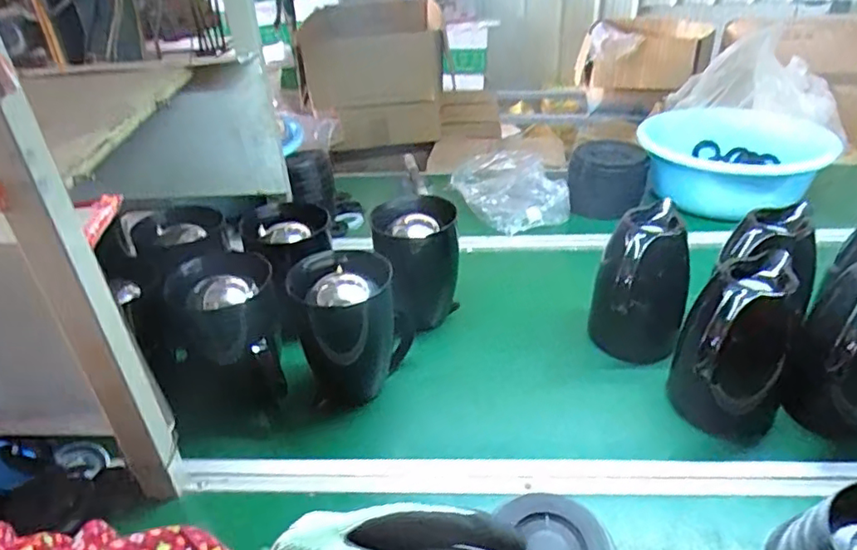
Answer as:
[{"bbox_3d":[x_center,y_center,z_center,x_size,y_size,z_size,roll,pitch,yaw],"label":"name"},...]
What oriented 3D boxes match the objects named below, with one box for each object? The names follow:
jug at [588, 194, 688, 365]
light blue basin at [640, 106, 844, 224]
[{"bbox_3d":[0.299,0.023,0.806,0.114,0.206,0.130,-3,32,-1],"label":"jug"},{"bbox_3d":[0.650,-0.241,1.233,0.378,0.137,0.318,11,35,20],"label":"light blue basin"}]

